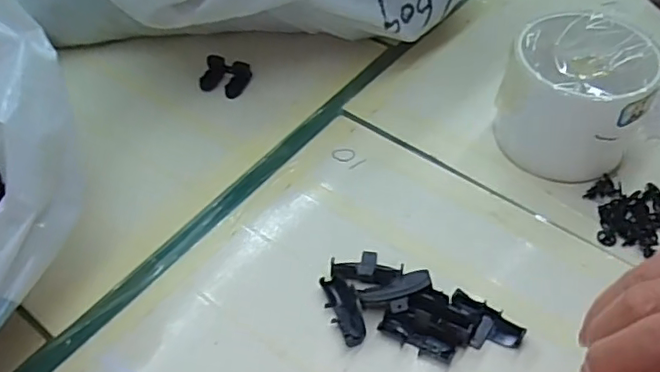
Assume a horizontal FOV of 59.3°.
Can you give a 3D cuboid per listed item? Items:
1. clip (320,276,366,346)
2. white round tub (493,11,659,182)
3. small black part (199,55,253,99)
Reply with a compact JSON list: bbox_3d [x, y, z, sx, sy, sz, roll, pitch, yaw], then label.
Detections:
[{"bbox_3d":[0.007,0.067,0.320,0.016,0.008,0.042,-13,50,-8],"label":"clip"},{"bbox_3d":[0.153,-0.056,0.371,0.081,0.074,0.081,-1,50,1],"label":"white round tub"},{"bbox_3d":[-0.081,-0.084,0.448,0.037,0.008,0.030,16,74,12],"label":"small black part"}]

